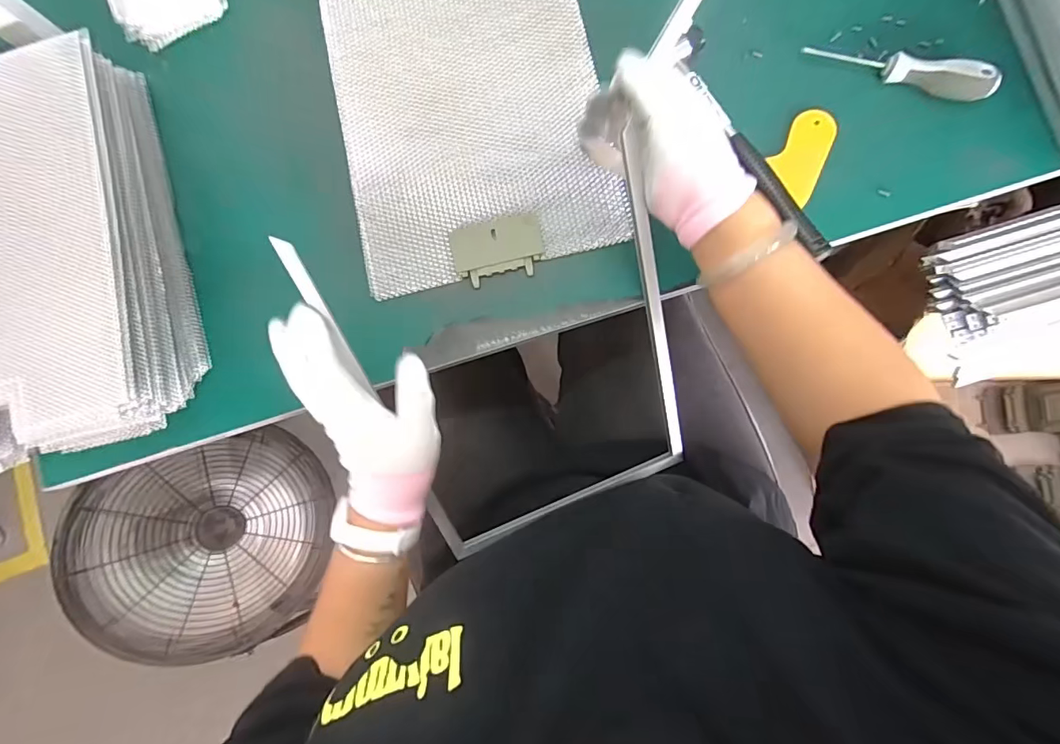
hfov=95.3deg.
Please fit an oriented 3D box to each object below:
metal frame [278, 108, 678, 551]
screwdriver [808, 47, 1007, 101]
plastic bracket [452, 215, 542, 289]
[{"bbox_3d":[-0.004,0.005,0.447,0.288,0.011,0.359,-21,116,2],"label":"metal frame"},{"bbox_3d":[0.325,-0.269,0.426,0.156,0.034,0.024,21,87,7],"label":"screwdriver"},{"bbox_3d":[-0.030,-0.116,0.458,0.085,0.005,0.057,-12,83,4],"label":"plastic bracket"}]

